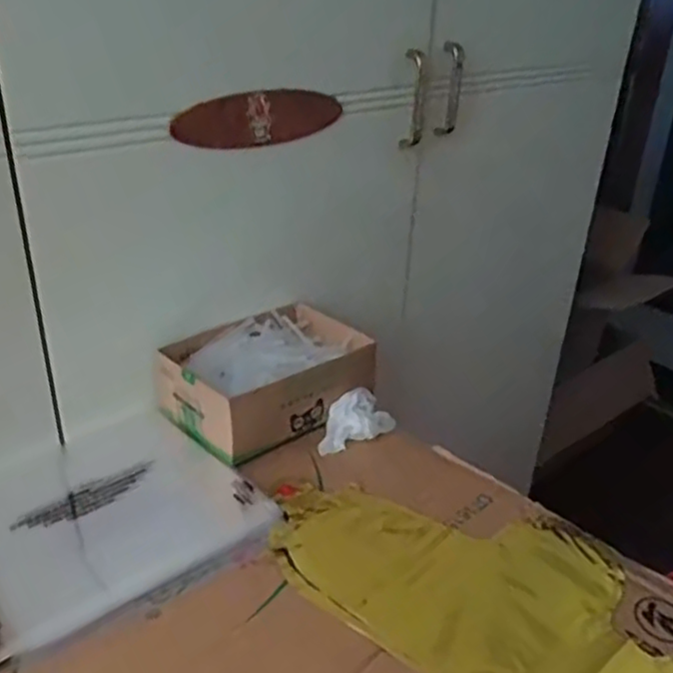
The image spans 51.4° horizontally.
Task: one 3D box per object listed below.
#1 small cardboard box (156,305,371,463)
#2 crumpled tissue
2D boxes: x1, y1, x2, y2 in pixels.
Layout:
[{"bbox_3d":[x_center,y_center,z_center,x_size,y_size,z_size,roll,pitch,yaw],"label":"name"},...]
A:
[{"bbox_3d":[-0.069,0.039,0.689,0.188,0.063,0.132,-20,36,-35],"label":"small cardboard box"},{"bbox_3d":[0.018,0.077,0.672,0.084,0.028,0.049,-12,32,-25],"label":"crumpled tissue"}]

